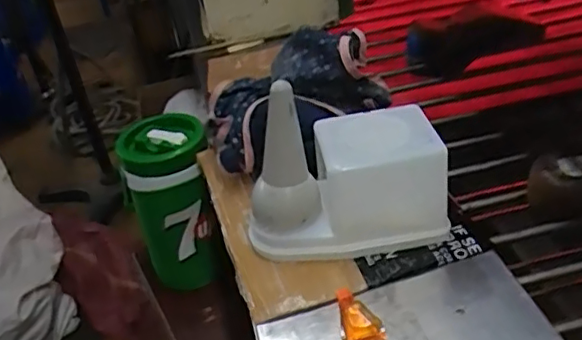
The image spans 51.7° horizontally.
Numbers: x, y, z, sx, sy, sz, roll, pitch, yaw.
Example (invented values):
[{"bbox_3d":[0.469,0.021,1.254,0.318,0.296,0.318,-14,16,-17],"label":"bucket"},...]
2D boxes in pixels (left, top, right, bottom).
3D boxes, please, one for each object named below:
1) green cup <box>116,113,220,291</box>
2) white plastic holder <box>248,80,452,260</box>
[{"bbox_3d":[-0.163,0.047,0.853,0.103,0.231,0.109,-5,33,3],"label":"green cup"},{"bbox_3d":[0.048,0.006,0.581,0.187,0.152,0.092,-8,33,0],"label":"white plastic holder"}]

